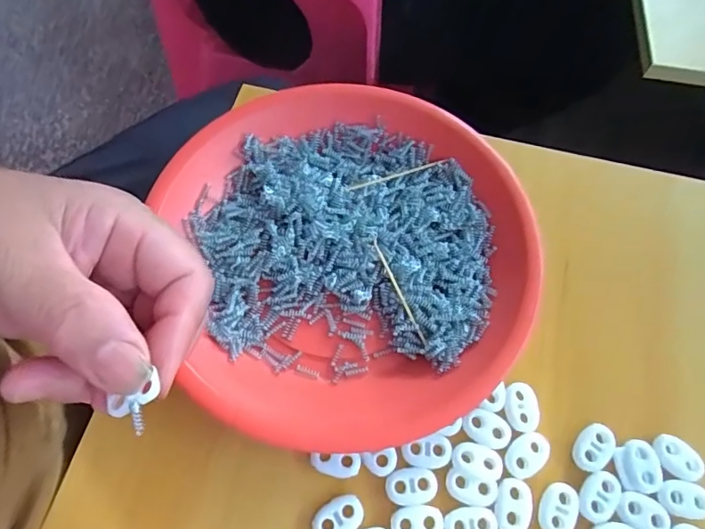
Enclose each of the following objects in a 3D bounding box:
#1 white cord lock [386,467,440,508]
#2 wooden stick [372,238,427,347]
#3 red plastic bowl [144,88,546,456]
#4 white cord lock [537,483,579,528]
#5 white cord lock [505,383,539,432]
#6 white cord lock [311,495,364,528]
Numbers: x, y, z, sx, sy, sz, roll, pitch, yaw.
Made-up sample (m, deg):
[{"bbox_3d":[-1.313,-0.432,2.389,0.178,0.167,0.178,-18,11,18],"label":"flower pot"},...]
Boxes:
[{"bbox_3d":[0.026,0.097,0.221,0.022,0.004,0.015,0,65,-3],"label":"white cord lock"},{"bbox_3d":[0.023,0.013,0.249,0.004,0.004,0.060,-19,68,-12],"label":"wooden stick"},{"bbox_3d":[0.002,-0.009,0.257,0.175,0.029,0.185,1,65,-3],"label":"red plastic bowl"},{"bbox_3d":[0.090,0.106,0.217,0.016,0.004,0.022,18,65,5],"label":"white cord lock"},{"bbox_3d":[0.080,0.067,0.236,0.016,0.004,0.022,8,65,0],"label":"white cord lock"},{"bbox_3d":[-0.006,0.108,0.214,0.022,0.004,0.015,-20,68,-12],"label":"white cord lock"}]

